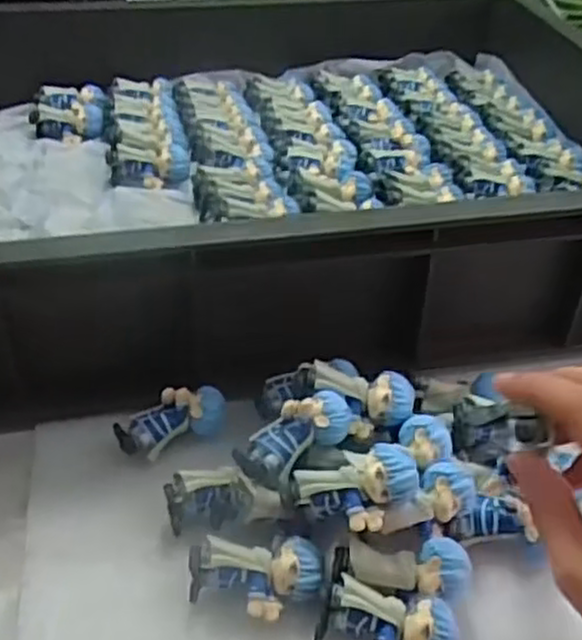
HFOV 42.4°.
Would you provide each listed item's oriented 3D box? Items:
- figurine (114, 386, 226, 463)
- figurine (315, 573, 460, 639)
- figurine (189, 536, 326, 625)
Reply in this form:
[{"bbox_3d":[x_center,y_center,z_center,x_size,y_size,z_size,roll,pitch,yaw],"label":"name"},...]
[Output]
[{"bbox_3d":[-0.067,0.058,0.423,0.061,0.033,0.026,-13,42,-17],"label":"figurine"},{"bbox_3d":[0.042,0.140,0.332,0.060,0.031,0.031,8,40,7],"label":"figurine"},{"bbox_3d":[-0.016,0.124,0.352,0.061,0.030,0.031,-2,40,-4],"label":"figurine"}]

